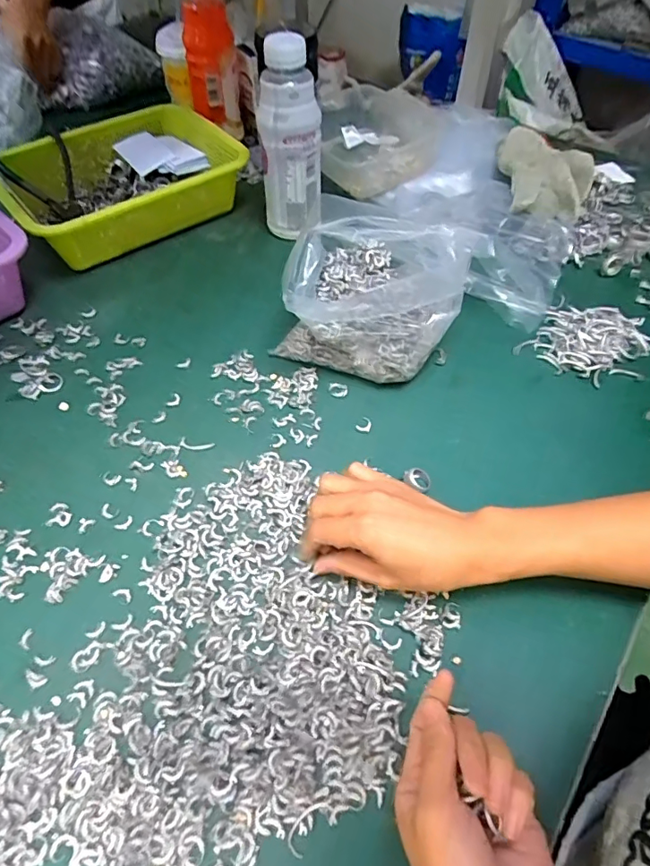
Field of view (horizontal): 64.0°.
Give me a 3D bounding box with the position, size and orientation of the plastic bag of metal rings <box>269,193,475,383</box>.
[{"bbox_3d":[0.041,-0.122,0.483,0.161,0.109,0.129,10,54,7],"label":"plastic bag of metal rings"}]

